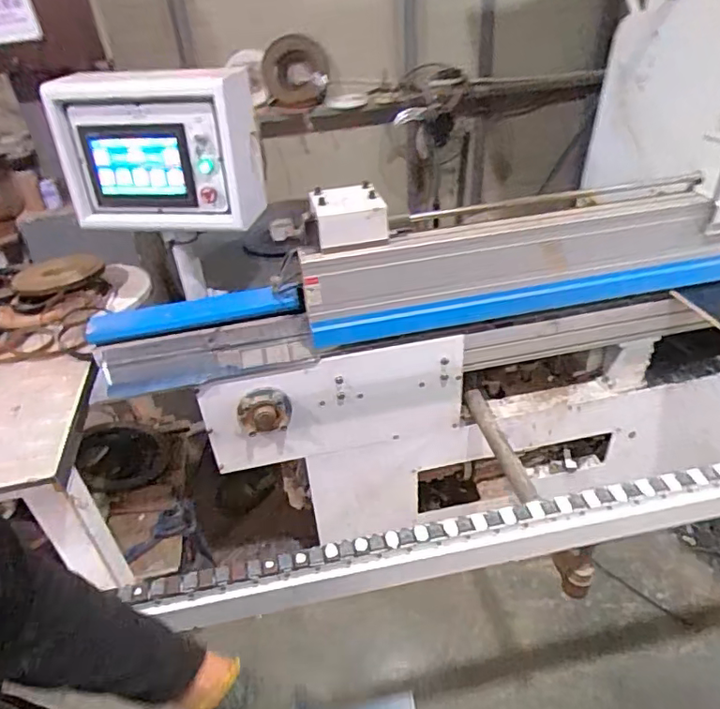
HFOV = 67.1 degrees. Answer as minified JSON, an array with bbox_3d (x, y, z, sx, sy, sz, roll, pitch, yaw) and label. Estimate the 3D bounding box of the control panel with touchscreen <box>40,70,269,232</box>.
[{"bbox_3d":[-0.525,-0.536,1.461,0.542,0.399,0.160,2,24,12],"label":"control panel with touchscreen"}]

